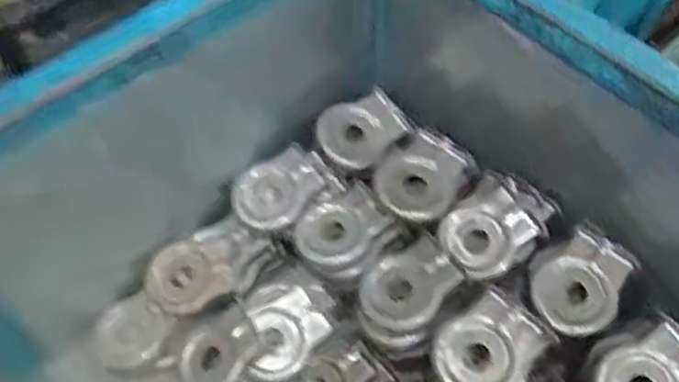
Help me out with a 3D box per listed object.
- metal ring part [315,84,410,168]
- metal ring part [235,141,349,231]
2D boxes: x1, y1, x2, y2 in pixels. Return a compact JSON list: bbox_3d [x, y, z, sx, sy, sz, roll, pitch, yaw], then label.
[{"bbox_3d":[0.032,-0.085,0.898,0.123,0.027,0.093,-31,86,-9],"label":"metal ring part"},{"bbox_3d":[-0.077,-0.011,0.861,0.137,0.032,0.090,-33,63,-20],"label":"metal ring part"}]

